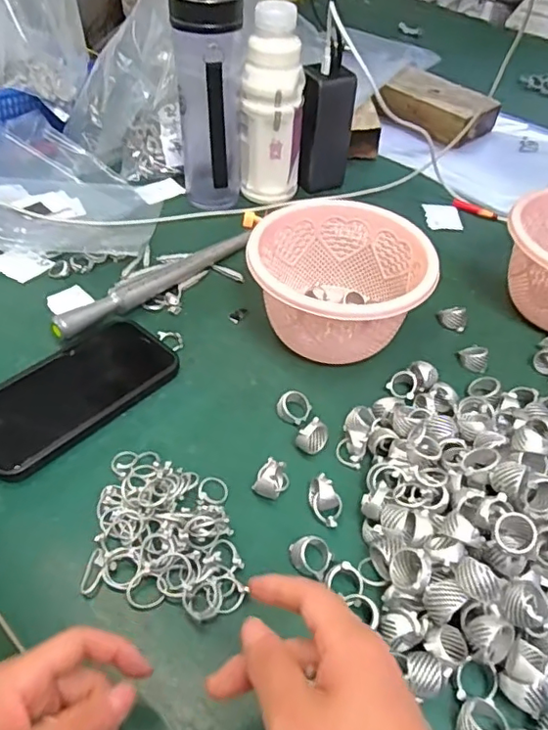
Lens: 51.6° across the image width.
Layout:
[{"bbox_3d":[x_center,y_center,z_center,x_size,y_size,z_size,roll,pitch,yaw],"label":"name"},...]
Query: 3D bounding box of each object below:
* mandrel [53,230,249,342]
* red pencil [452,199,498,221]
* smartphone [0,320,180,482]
[{"bbox_3d":[-0.103,-0.082,0.529,0.020,0.024,0.227,35,54,26],"label":"mandrel"},{"bbox_3d":[0.232,-0.180,0.656,0.053,0.008,0.013,23,49,17],"label":"red pencil"},{"bbox_3d":[-0.155,0.018,0.433,0.081,0.016,0.157,35,53,26],"label":"smartphone"}]

